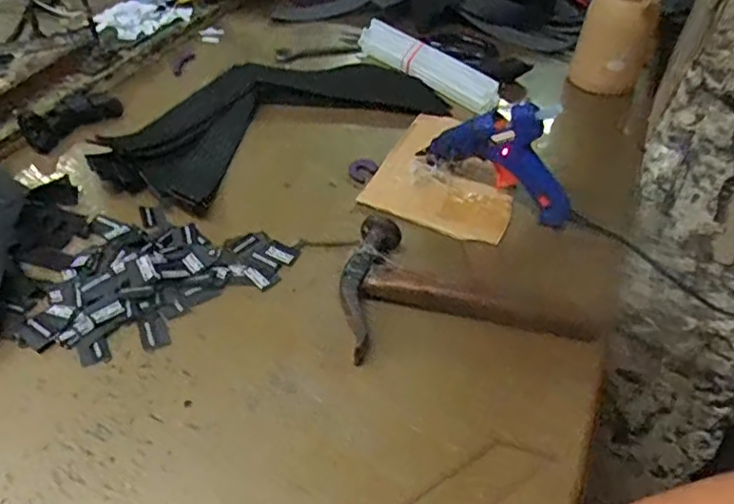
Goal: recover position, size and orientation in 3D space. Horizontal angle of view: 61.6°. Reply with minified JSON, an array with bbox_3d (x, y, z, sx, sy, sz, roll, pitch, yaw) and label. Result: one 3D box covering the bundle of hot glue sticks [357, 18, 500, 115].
[{"bbox_3d":[0.065,-0.215,0.688,0.193,0.023,0.031,37,52,27],"label":"bundle of hot glue sticks"}]

